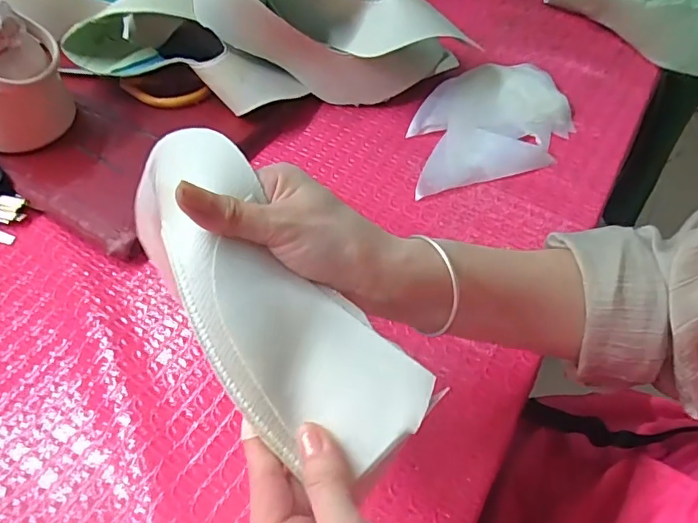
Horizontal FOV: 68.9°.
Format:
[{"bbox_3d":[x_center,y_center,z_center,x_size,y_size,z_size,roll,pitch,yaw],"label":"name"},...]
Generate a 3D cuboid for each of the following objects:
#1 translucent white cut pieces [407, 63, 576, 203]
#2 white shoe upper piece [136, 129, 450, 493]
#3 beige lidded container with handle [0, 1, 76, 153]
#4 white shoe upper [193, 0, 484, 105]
[{"bbox_3d":[0.139,-0.146,0.520,0.183,0.014,0.150,-14,60,-8],"label":"translucent white cut pieces"},{"bbox_3d":[-0.044,0.016,0.244,0.074,0.018,0.190,-37,80,-23],"label":"white shoe upper piece"},{"bbox_3d":[-0.311,-0.171,0.464,0.095,0.131,0.082,-3,54,1],"label":"beige lidded container with handle"},{"bbox_3d":[-0.016,-0.230,0.517,0.275,0.113,0.082,9,51,-14],"label":"white shoe upper"}]

